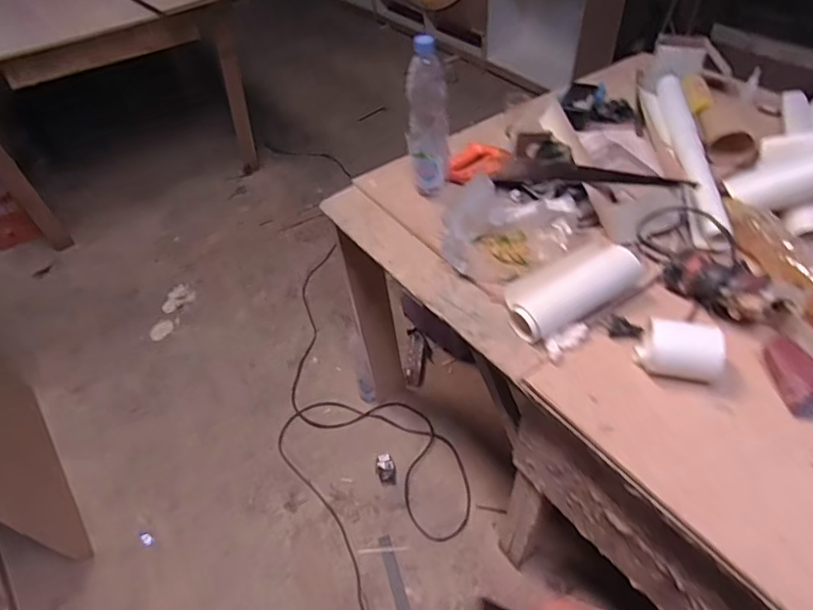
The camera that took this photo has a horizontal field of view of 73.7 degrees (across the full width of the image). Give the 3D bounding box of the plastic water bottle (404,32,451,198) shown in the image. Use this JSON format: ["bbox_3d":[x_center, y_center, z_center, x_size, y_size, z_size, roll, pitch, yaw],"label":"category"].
[{"bbox_3d":[0.046,-0.368,1.124,0.075,0.329,0.077,-33,53,-24],"label":"plastic water bottle"}]

